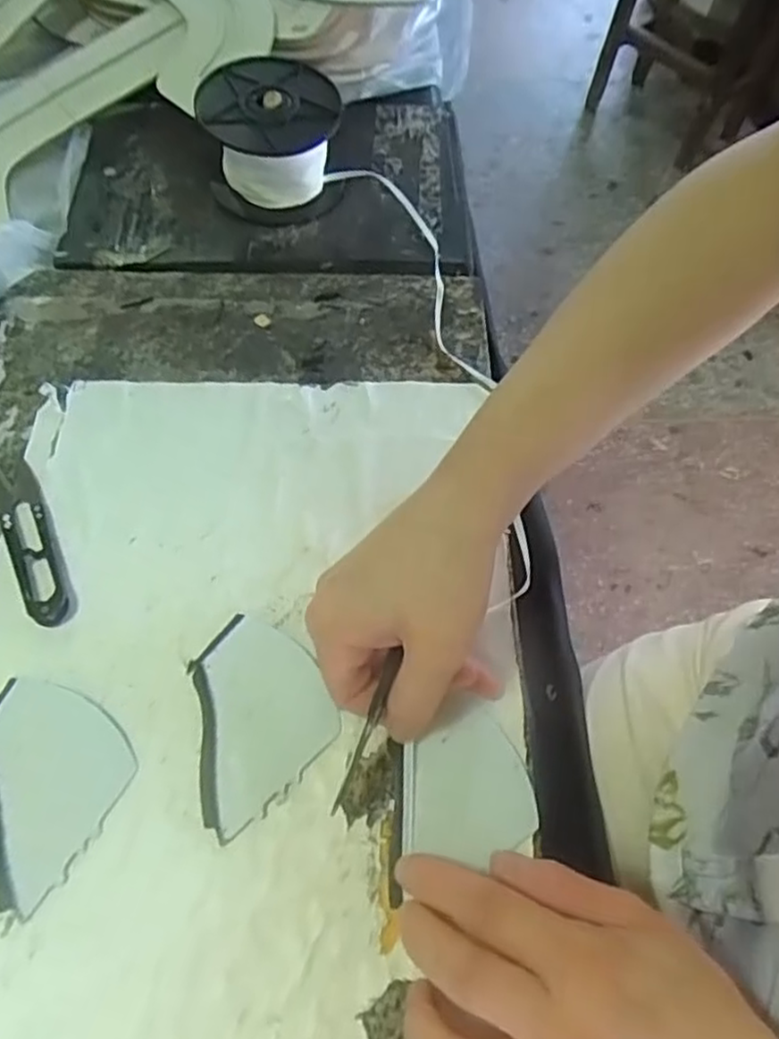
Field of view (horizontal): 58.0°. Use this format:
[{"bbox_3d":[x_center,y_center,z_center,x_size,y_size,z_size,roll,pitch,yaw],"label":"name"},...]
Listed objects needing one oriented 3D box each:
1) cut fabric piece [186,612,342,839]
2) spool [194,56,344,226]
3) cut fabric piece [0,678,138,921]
[{"bbox_3d":[-0.065,0.089,0.318,0.072,0.004,0.077,38,66,18],"label":"cut fabric piece"},{"bbox_3d":[-0.082,-0.264,0.490,0.090,0.060,0.094,1,60,-1],"label":"spool"},{"bbox_3d":[-0.154,0.113,0.301,0.071,0.004,0.078,22,62,11],"label":"cut fabric piece"}]

